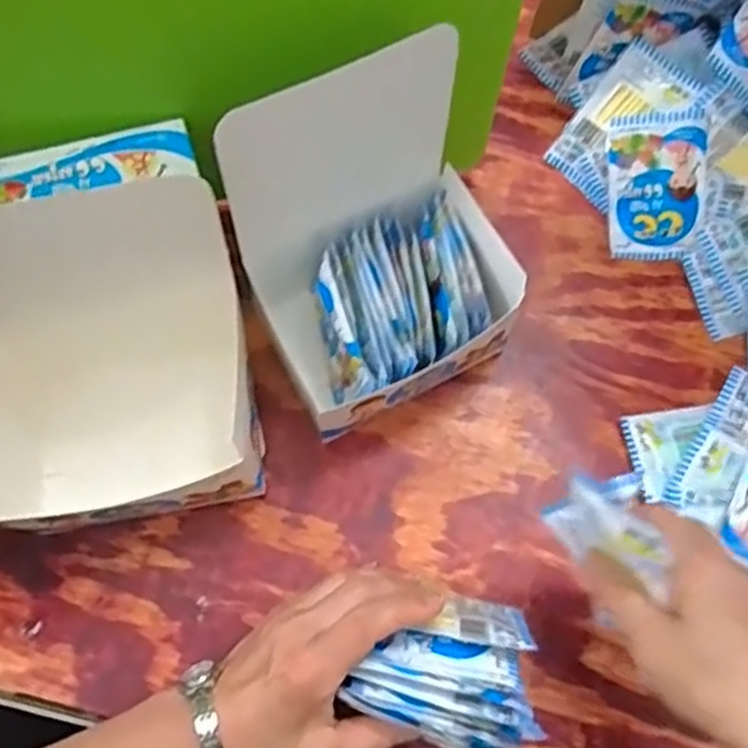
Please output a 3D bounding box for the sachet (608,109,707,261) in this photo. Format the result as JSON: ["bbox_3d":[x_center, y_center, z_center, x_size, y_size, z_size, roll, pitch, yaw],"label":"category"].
[{"bbox_3d":[0.204,-0.136,0.555,0.063,0.011,0.104,1,98,14],"label":"sachet"}]

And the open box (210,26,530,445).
[{"bbox_3d":[0.009,-0.065,0.447,0.140,0.189,0.117,-29,72,-11],"label":"open box"}]

